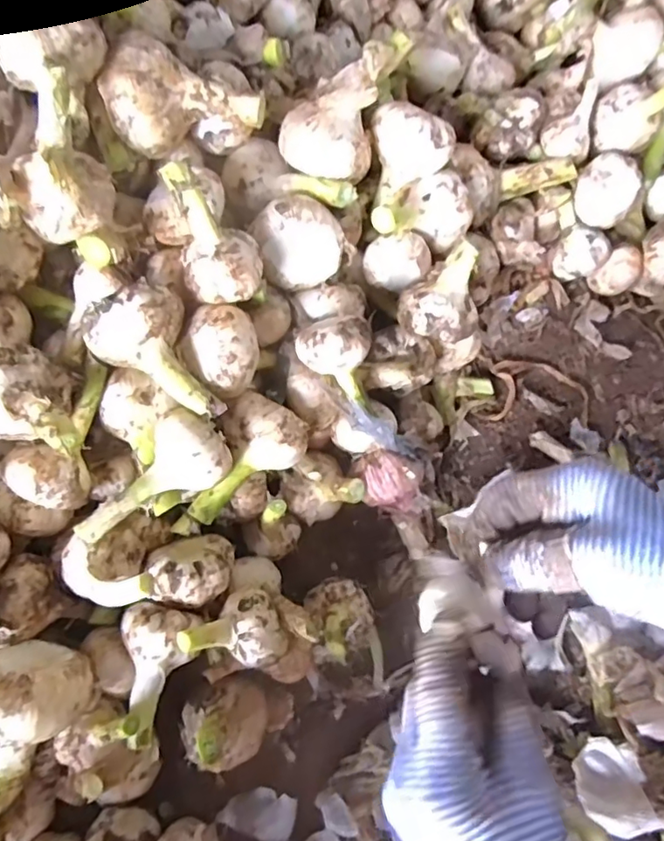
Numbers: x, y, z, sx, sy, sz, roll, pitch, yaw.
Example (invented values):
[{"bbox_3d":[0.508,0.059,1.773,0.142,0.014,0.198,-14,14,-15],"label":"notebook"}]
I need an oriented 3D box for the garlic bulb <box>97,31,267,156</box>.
[{"bbox_3d":[-0.091,-0.202,0.355,0.094,0.055,0.054,-9,75,-4],"label":"garlic bulb"}]

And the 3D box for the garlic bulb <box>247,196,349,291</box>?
[{"bbox_3d":[-0.022,-0.121,0.398,0.058,0.052,0.046,-18,76,-6],"label":"garlic bulb"}]

